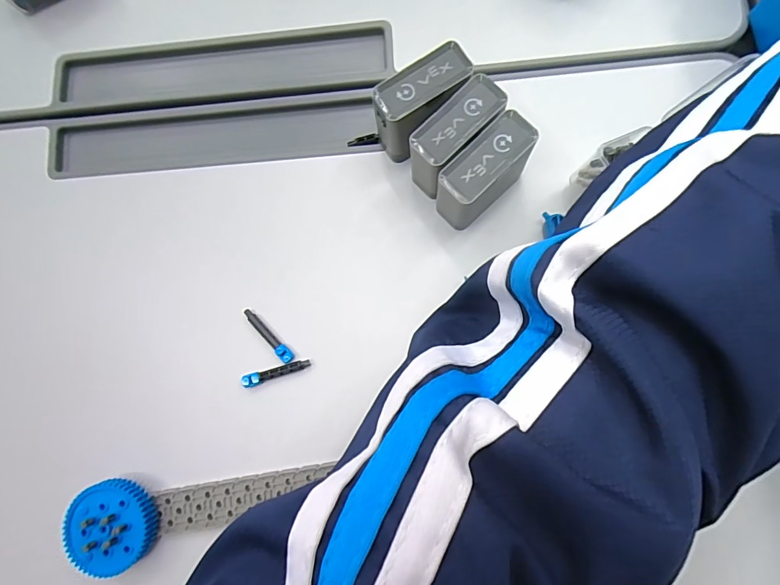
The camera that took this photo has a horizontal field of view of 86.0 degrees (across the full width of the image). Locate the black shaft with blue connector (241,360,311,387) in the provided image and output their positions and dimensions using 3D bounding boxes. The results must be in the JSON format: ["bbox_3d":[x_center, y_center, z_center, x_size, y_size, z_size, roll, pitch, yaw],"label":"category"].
[{"bbox_3d":[-0.071,0.050,0.260,0.042,0.006,0.007,-15,82,3],"label":"black shaft with blue connector"}]

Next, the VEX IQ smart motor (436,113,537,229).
[{"bbox_3d":[0.052,-0.066,0.240,0.060,0.054,0.025,-42,82,-1],"label":"VEX IQ smart motor"}]

